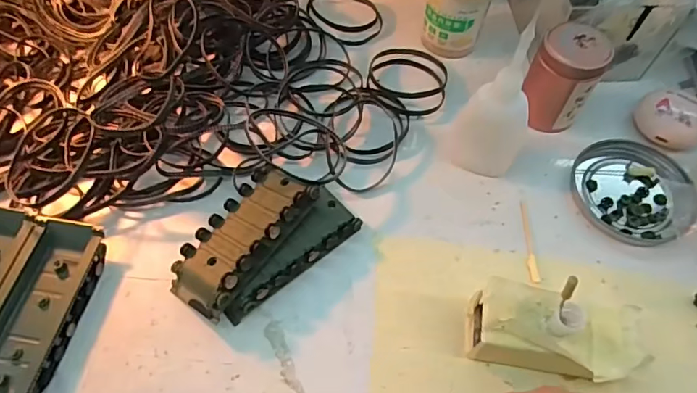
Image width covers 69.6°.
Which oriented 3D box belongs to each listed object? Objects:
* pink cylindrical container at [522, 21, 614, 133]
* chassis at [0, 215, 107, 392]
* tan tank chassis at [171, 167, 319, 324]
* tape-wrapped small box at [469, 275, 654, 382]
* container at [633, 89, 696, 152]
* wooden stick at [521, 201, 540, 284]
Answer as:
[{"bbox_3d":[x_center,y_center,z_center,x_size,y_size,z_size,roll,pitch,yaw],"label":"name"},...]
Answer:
[{"bbox_3d":[0.149,-0.081,0.350,0.042,0.061,0.044,1,59,-1],"label":"pink cylindrical container"},{"bbox_3d":[-0.173,0.060,0.285,0.040,0.015,0.099,8,60,3],"label":"chassis"},{"bbox_3d":[-0.063,0.025,0.303,0.043,0.022,0.094,23,63,31],"label":"tan tank chassis"},{"bbox_3d":[0.108,0.073,0.264,0.083,0.046,0.043,10,60,5],"label":"tape-wrapped small box"},{"bbox_3d":[0.232,-0.055,0.361,0.043,0.019,0.048,-38,67,-21],"label":"container"},{"bbox_3d":[0.115,0.028,0.321,0.006,0.004,0.058,3,59,1],"label":"wooden stick"}]

